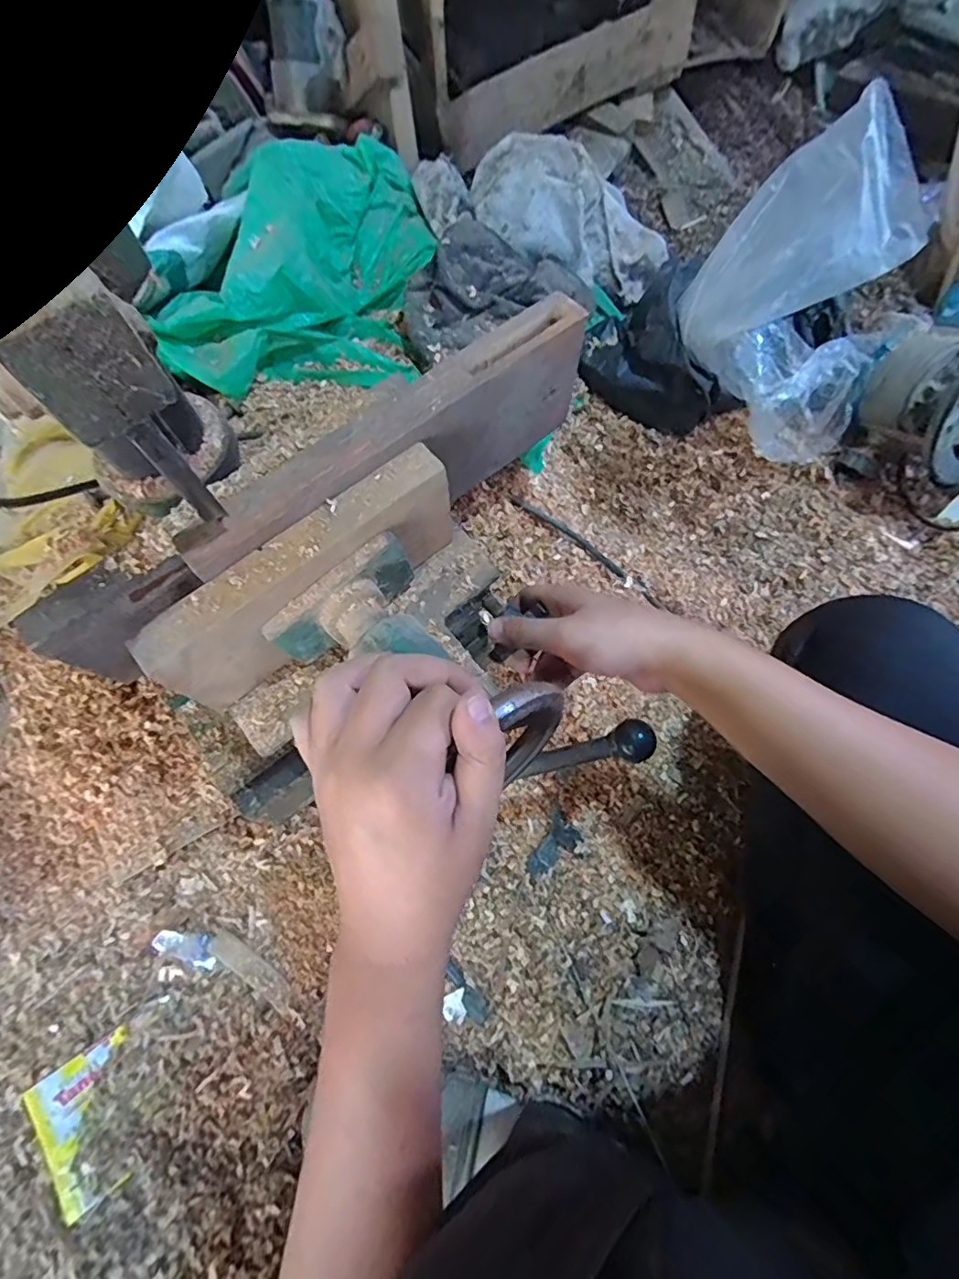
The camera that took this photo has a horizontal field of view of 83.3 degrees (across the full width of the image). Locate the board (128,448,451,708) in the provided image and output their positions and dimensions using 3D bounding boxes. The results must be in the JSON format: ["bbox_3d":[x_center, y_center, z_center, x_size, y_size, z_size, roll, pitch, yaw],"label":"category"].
[{"bbox_3d":[-0.108,-0.038,0.360,0.210,0.086,0.030,-38,72,-12],"label":"board"}]

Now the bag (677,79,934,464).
[{"bbox_3d":[0.311,-0.319,0.549,0.163,0.272,0.195,-27,71,-8],"label":"bag"}]

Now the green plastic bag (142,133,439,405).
[{"bbox_3d":[-0.172,-0.389,0.559,0.226,0.108,0.370,1,69,2],"label":"green plastic bag"}]

